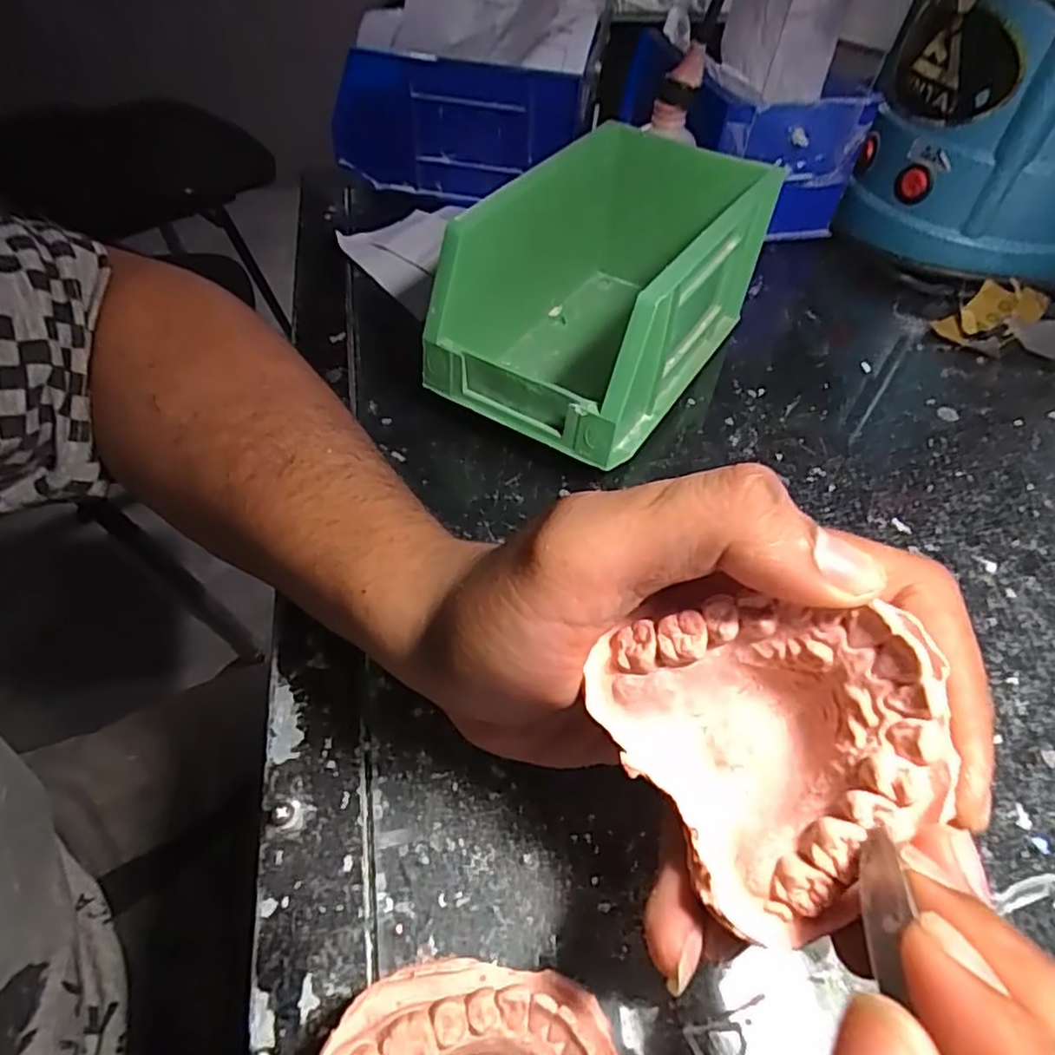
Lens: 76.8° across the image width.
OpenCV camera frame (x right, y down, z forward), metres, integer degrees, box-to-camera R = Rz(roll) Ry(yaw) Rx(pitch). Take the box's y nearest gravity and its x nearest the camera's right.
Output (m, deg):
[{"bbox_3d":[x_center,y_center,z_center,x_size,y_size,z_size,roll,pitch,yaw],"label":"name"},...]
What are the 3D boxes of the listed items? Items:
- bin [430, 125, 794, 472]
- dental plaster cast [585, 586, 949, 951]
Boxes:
[{"bbox_3d":[0.042,-0.121,0.332,0.103,0.089,0.179,26,54,18],"label":"bin"},{"bbox_3d":[0.053,0.042,0.139,0.032,0.062,0.063,19,31,-43],"label":"dental plaster cast"}]

